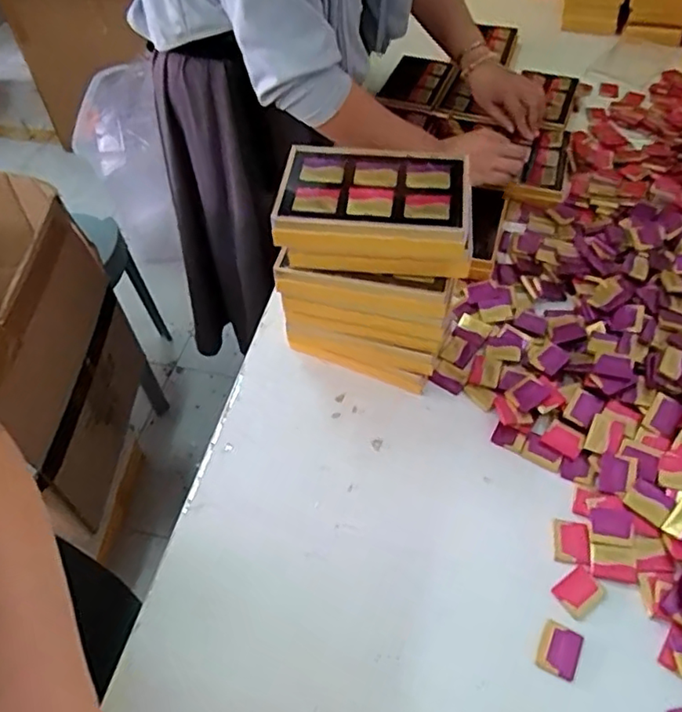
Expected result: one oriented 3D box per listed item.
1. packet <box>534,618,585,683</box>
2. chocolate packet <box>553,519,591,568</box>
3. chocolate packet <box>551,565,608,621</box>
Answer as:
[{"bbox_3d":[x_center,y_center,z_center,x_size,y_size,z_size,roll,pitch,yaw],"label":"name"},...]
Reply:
[{"bbox_3d":[0.187,0.251,0.518,0.033,0.004,0.042,21,55,19],"label":"packet"},{"bbox_3d":[0.219,0.178,0.576,0.032,0.005,0.043,8,52,10],"label":"chocolate packet"},{"bbox_3d":[0.214,0.212,0.545,0.042,0.004,0.033,-31,55,-20],"label":"chocolate packet"}]

